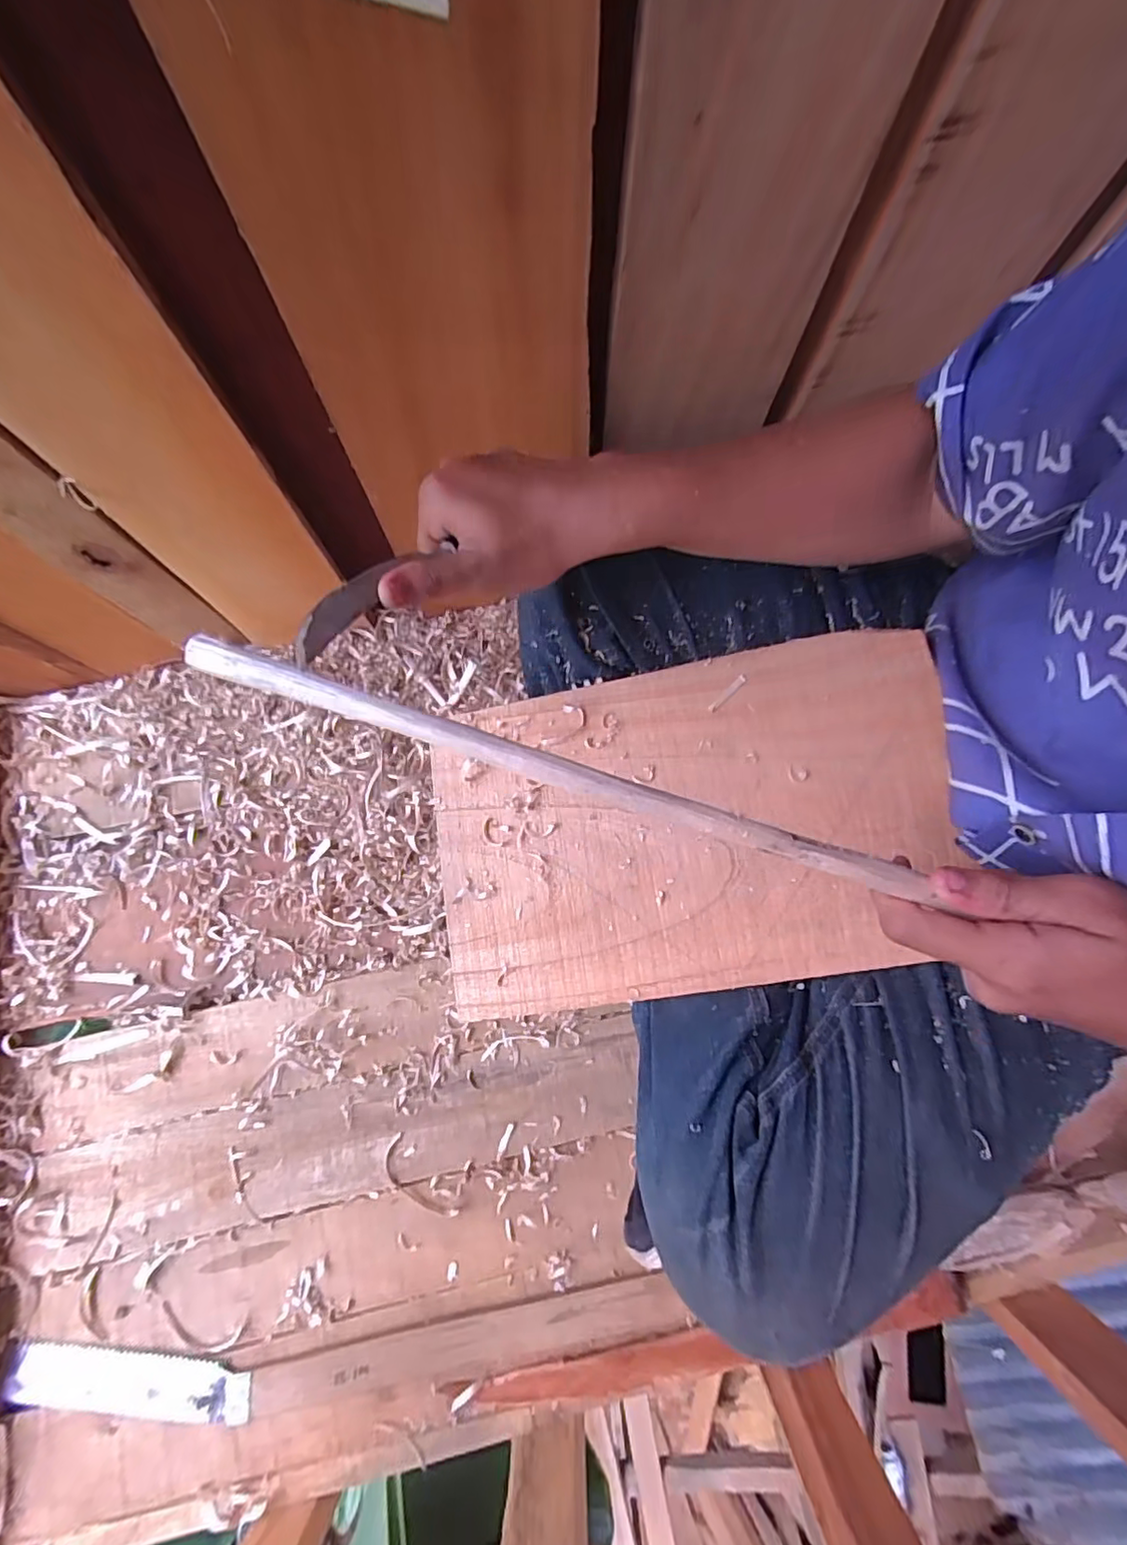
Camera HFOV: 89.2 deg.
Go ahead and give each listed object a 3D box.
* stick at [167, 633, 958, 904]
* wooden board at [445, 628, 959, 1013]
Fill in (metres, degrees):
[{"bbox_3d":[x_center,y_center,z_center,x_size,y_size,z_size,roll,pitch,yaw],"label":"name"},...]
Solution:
[{"bbox_3d":[0.000,0.000,0.245,0.325,0.007,0.014,18,79,-1],"label":"stick"},{"bbox_3d":[0.072,0.031,0.358,0.310,0.006,0.199,-10,78,10],"label":"wooden board"}]

